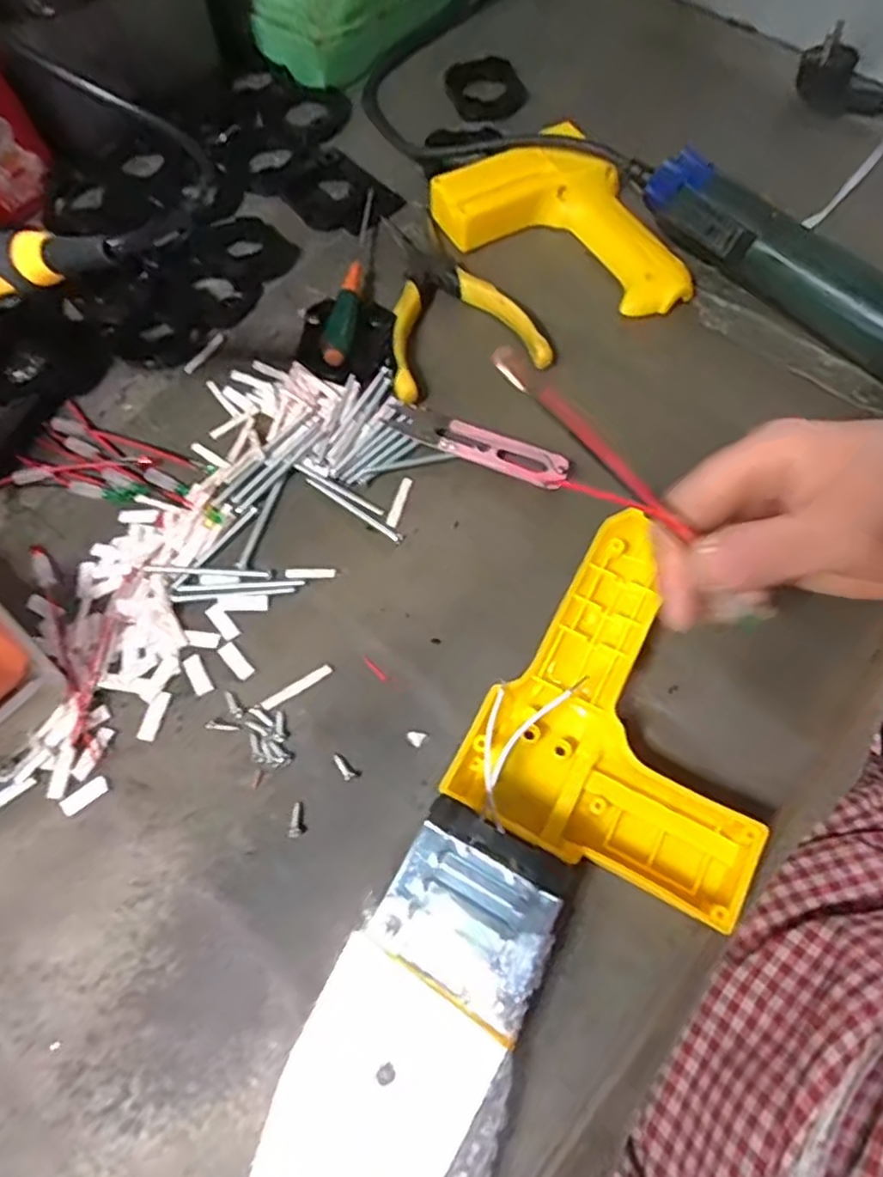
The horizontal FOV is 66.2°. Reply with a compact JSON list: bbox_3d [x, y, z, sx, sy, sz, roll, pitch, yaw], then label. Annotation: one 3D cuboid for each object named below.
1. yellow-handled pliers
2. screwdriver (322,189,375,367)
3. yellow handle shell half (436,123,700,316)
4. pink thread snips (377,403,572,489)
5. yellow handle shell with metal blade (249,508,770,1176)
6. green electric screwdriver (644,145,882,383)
[{"bbox_3d":[0.003,-0.178,0.405,0.087,0.014,0.141,-14,67,-4],"label":"yellow-handled pliers"},{"bbox_3d":[-0.053,-0.191,0.410,0.014,0.018,0.145,4,67,4],"label":"screwdriver"},{"bbox_3d":[0.076,-0.217,0.415,0.107,0.029,0.147,-29,69,-11],"label":"yellow handle shell half"},{"bbox_3d":[0.018,-0.078,0.362,0.100,0.009,0.024,22,69,11],"label":"pink thread snips"},{"bbox_3d":[0.044,0.113,0.255,0.114,0.040,0.309,30,71,14],"label":"yellow handle shell with metal blade"},{"bbox_3d":[0.212,-0.162,0.378,0.034,0.042,0.237,-39,71,-14],"label":"green electric screwdriver"}]

